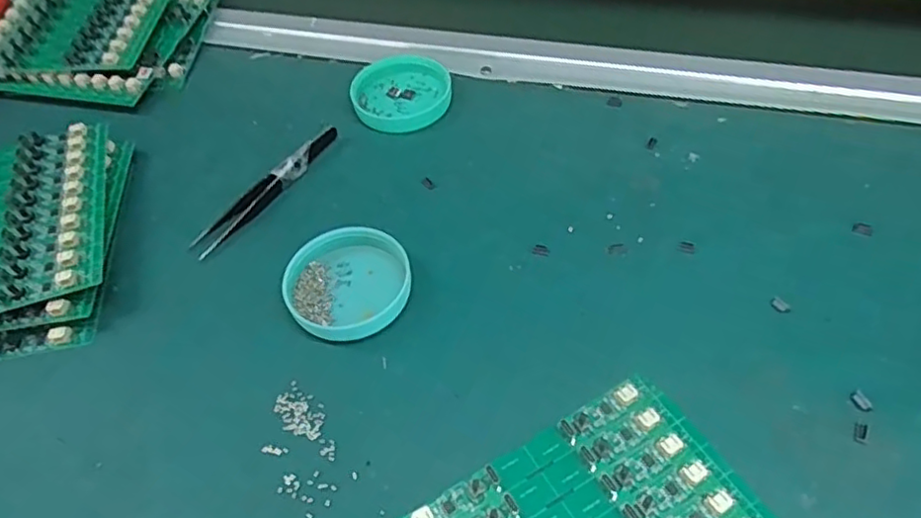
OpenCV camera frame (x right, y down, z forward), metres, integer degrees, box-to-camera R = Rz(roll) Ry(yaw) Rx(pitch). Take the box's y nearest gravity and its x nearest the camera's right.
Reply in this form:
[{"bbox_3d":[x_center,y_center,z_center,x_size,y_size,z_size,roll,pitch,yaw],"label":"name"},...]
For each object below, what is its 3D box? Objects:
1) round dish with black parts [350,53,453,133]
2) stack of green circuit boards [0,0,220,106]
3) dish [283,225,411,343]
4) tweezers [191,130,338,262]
[{"bbox_3d":[-0.041,-0.115,0.433,0.066,0.015,0.063,-3,51,4],"label":"round dish with black parts"},{"bbox_3d":[-0.283,-0.187,0.501,0.161,0.033,0.166,0,51,6],"label":"stack of green circuit boards"},{"bbox_3d":[-0.059,0.011,0.333,0.062,0.016,0.062,-3,51,4],"label":"dish"},{"bbox_3d":[-0.115,-0.044,0.385,0.014,0.011,0.116,29,59,26],"label":"tweezers"}]

